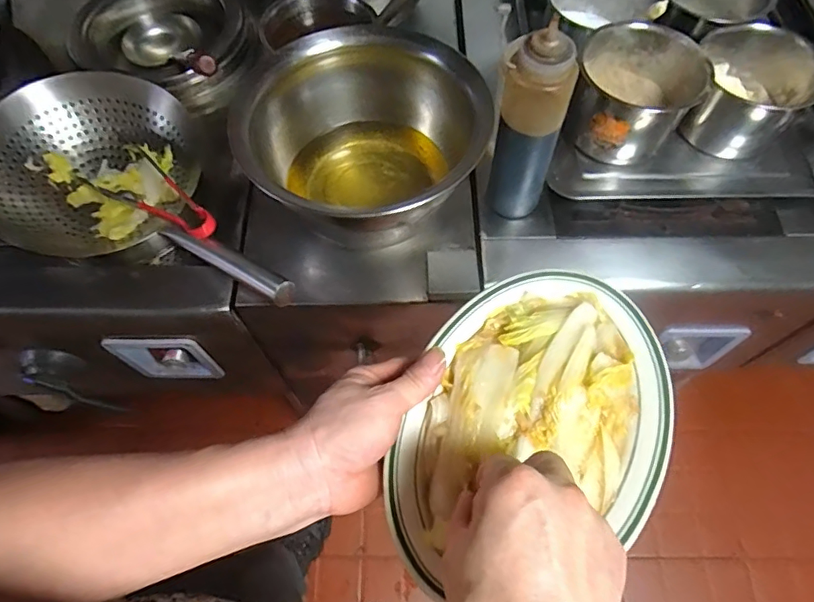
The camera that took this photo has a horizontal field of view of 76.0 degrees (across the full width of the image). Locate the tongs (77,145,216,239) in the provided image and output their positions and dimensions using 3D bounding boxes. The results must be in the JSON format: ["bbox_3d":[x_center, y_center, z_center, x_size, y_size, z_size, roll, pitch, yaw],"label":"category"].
[{"bbox_3d":[-0.330,-0.142,0.703,0.275,0.042,0.084,28,72,33],"label":"tongs"}]

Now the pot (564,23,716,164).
[{"bbox_3d":[0.298,-0.268,0.697,0.149,0.108,0.151,0,71,1],"label":"pot"}]

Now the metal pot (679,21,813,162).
[{"bbox_3d":[0.457,-0.283,0.703,0.128,0.116,0.127,0,71,1],"label":"metal pot"}]

